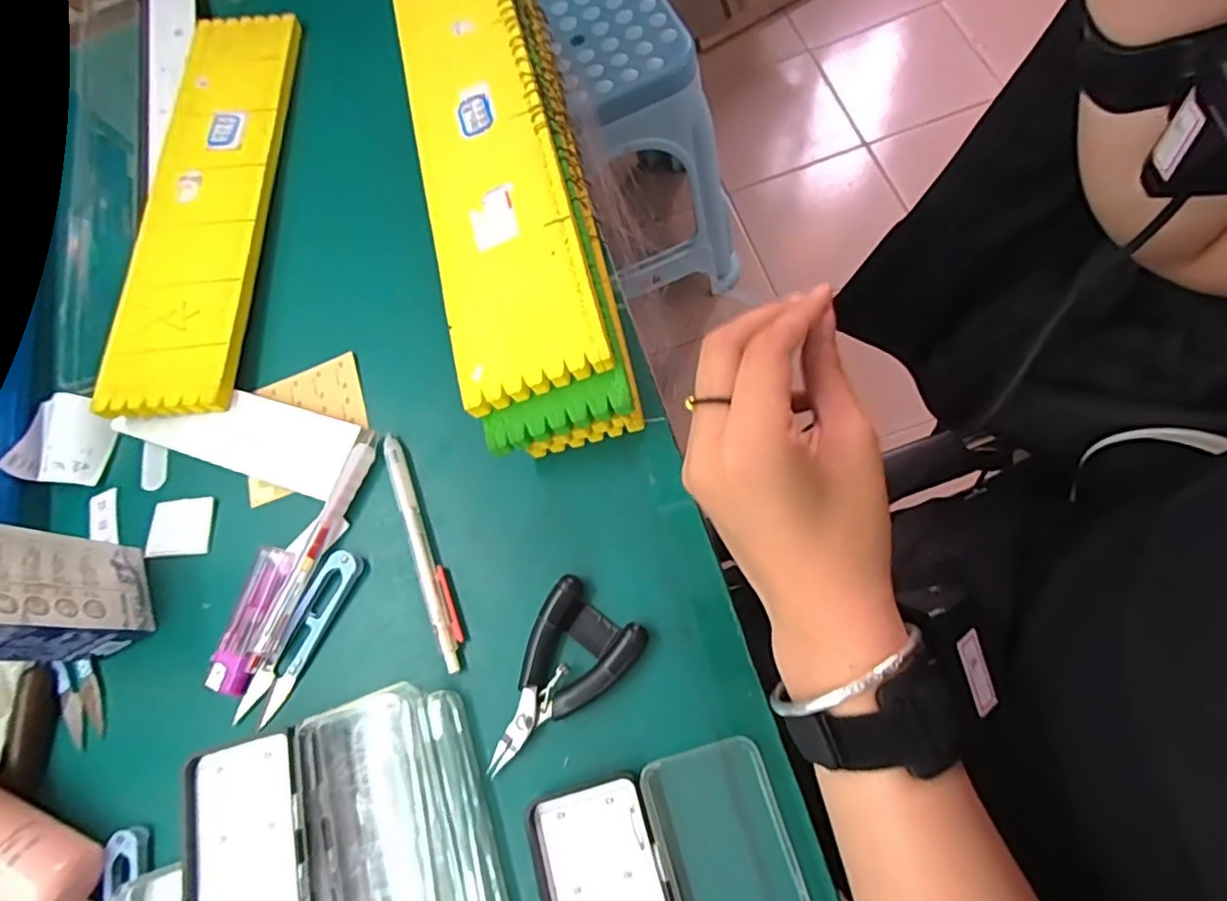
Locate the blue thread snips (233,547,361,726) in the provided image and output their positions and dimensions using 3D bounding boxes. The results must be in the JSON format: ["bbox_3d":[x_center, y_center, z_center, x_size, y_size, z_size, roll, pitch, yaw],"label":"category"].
[{"bbox_3d":[-0.171,0.103,0.333,0.025,0.008,0.101,26,81,17],"label":"blue thread snips"}]

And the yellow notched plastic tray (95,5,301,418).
[{"bbox_3d":[-0.287,-0.184,0.430,0.086,0.008,0.340,-3,70,0],"label":"yellow notched plastic tray"}]

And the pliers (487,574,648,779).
[{"bbox_3d":[-0.030,0.113,0.296,0.052,0.018,0.091,33,79,18],"label":"pliers"}]

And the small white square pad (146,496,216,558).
[{"bbox_3d":[-0.261,0.046,0.365,0.040,0.005,0.034,-5,70,8],"label":"small white square pad"}]

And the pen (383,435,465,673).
[{"bbox_3d":[-0.106,0.052,0.334,0.014,0.009,0.138,-24,69,1],"label":"pen"}]

